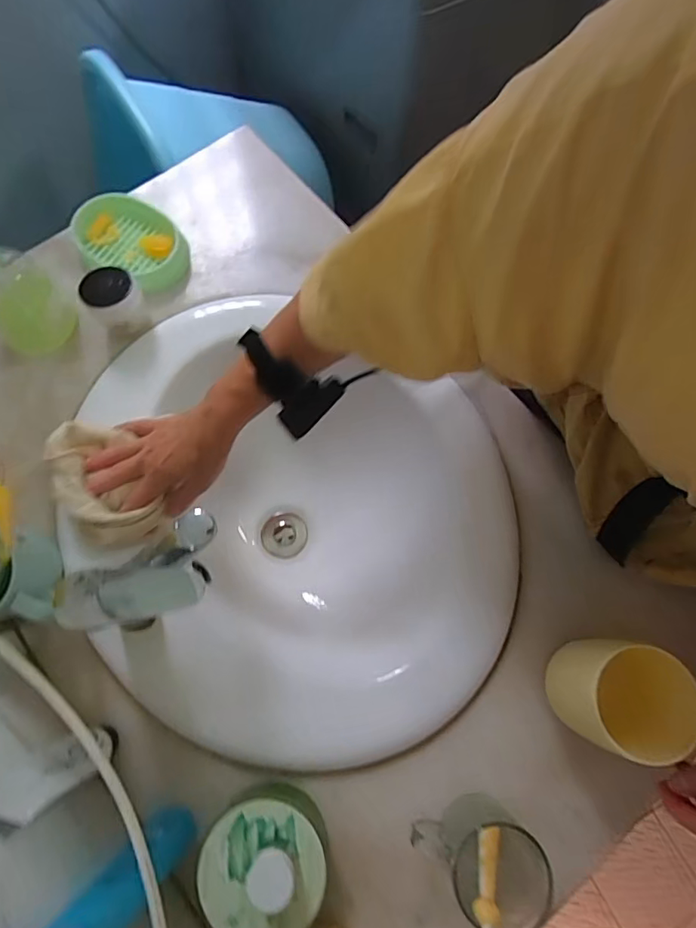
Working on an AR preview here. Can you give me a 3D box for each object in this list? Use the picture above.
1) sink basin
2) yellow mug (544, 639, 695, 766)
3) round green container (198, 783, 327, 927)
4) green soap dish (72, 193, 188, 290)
[{"bbox_3d":[-0.040,0.060,0.600,0.403,0.167,0.489,-20,74,-7],"label":"sink basin"},{"bbox_3d":[0.225,0.196,0.437,0.104,0.113,0.084,26,75,7],"label":"yellow mug"},{"bbox_3d":[-0.067,0.321,0.410,0.094,0.100,0.092,0,73,-1],"label":"round green container"},{"bbox_3d":[-0.258,-0.267,0.612,0.146,0.028,0.099,27,75,7],"label":"green soap dish"}]

